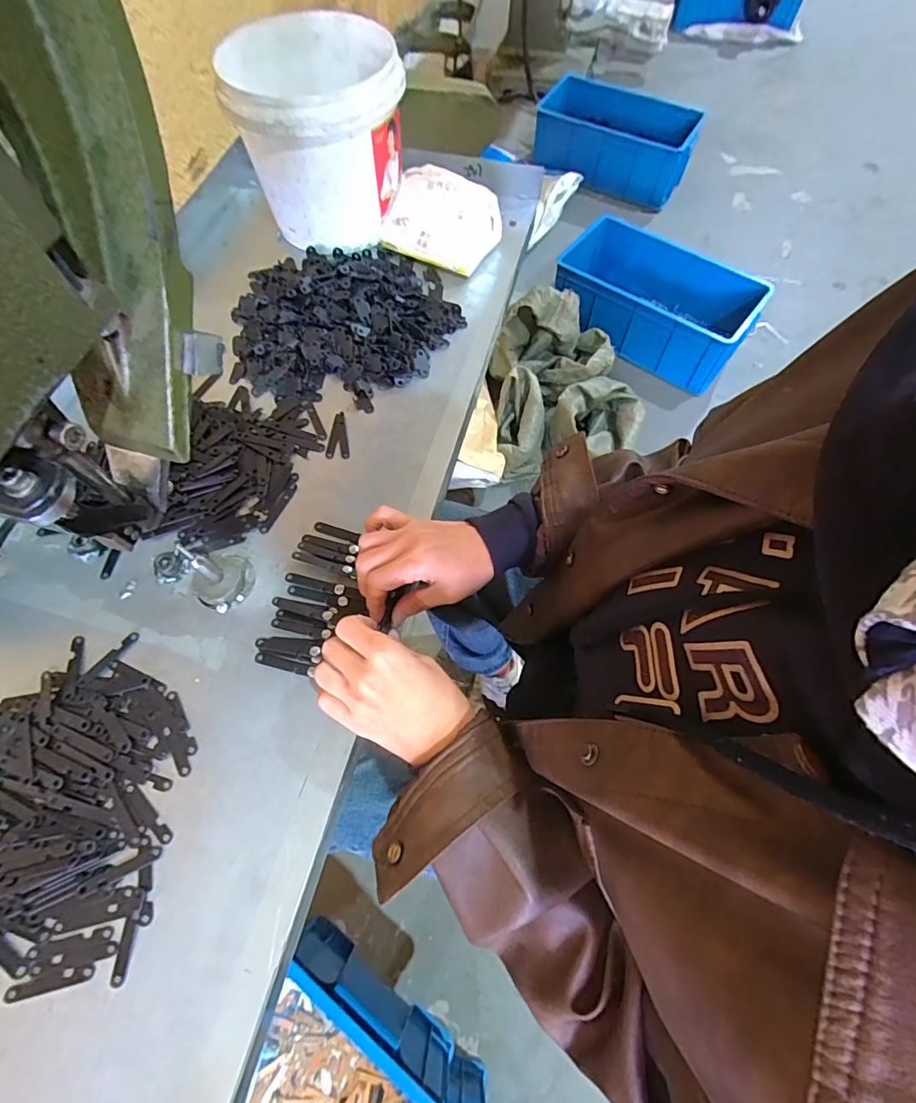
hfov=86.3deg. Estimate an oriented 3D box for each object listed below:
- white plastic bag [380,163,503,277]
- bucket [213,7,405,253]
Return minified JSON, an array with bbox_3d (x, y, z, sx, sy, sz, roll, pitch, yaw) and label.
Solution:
[{"bbox_3d":[-0.022,-0.384,0.552,0.126,0.076,0.074,24,68,10],"label":"white plastic bag"},{"bbox_3d":[-0.149,-0.463,0.549,0.168,0.144,0.178,-9,66,-4],"label":"bucket"}]

